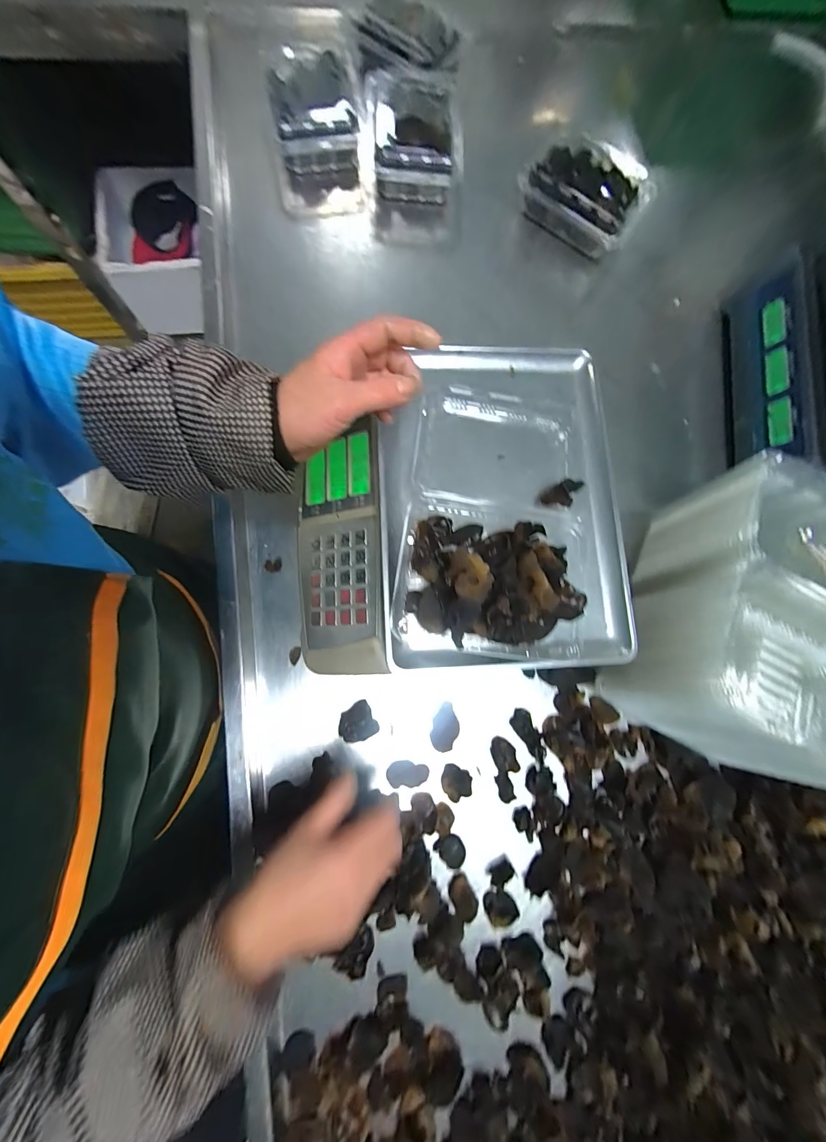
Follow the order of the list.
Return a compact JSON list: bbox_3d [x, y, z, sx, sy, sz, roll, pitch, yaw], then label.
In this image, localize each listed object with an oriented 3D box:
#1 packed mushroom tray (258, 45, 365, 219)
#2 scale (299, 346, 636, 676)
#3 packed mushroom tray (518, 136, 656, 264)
[{"bbox_3d":[-0.152,-0.699,0.590,0.137,0.075,0.259,-6,81,-5],"label":"packed mushroom tray"},{"bbox_3d":[0.036,-0.069,0.393,0.323,0.121,0.330,-2,78,-1],"label":"scale"},{"bbox_3d":[0.262,-0.569,0.575,0.177,0.066,0.124,39,80,3],"label":"packed mushroom tray"}]

